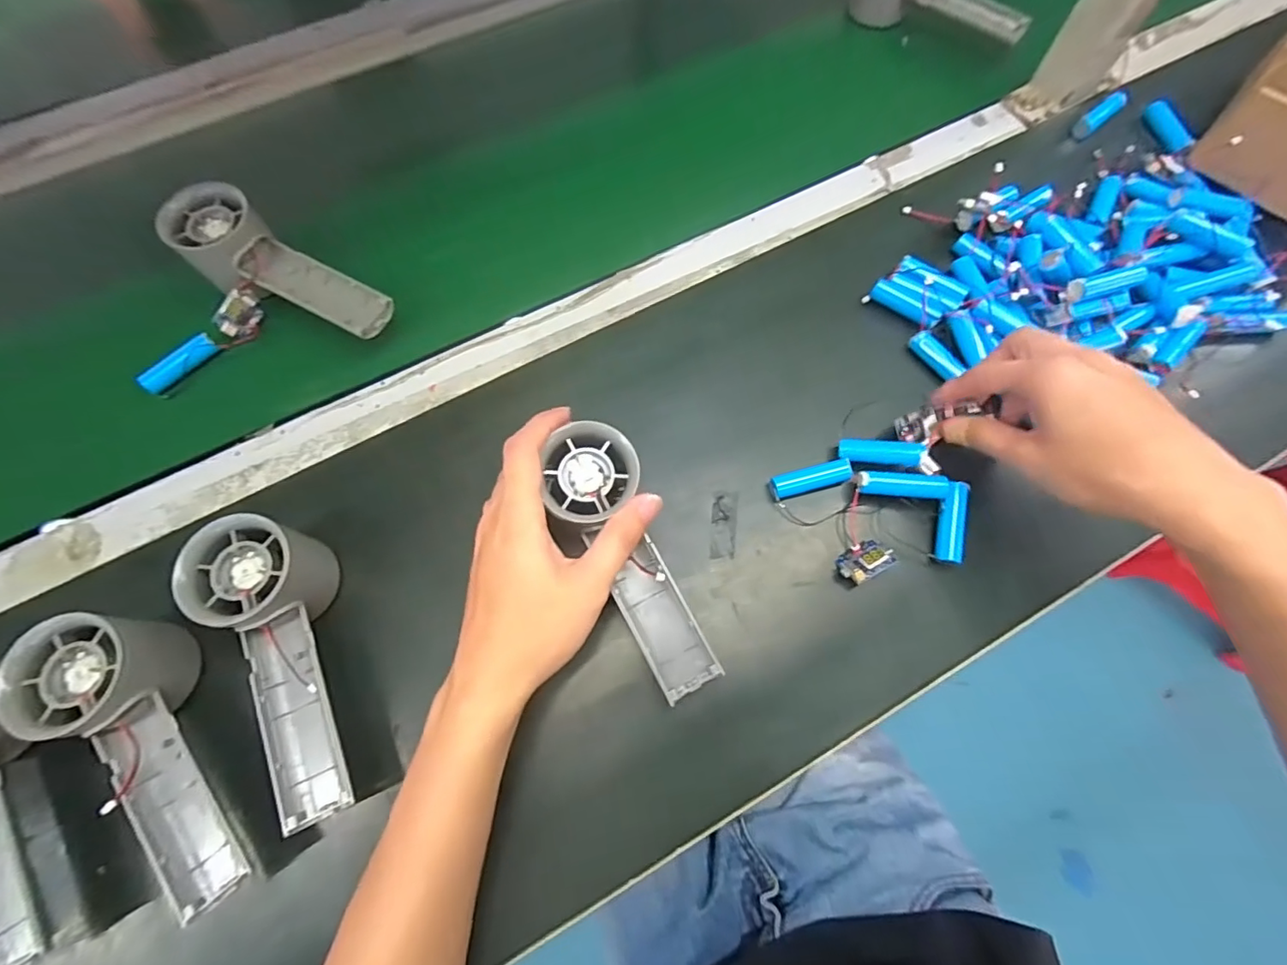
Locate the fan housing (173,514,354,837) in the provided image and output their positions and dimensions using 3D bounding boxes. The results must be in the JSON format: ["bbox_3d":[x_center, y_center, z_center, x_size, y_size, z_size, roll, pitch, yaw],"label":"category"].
[{"bbox_3d":[-0.196,0.099,0.290,0.062,0.057,0.156,-13,74,-5],"label":"fan housing"}]

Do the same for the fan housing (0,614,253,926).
[{"bbox_3d":[-0.252,0.141,0.273,0.059,0.059,0.153,-27,73,-9],"label":"fan housing"}]

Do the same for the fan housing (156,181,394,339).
[{"bbox_3d":[-0.252,-0.144,0.379,0.155,0.053,0.055,32,74,10],"label":"fan housing"}]

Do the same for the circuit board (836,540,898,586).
[{"bbox_3d":[0.134,0.047,0.328,0.033,0.020,0.019,-29,76,-9],"label":"circuit board"}]

